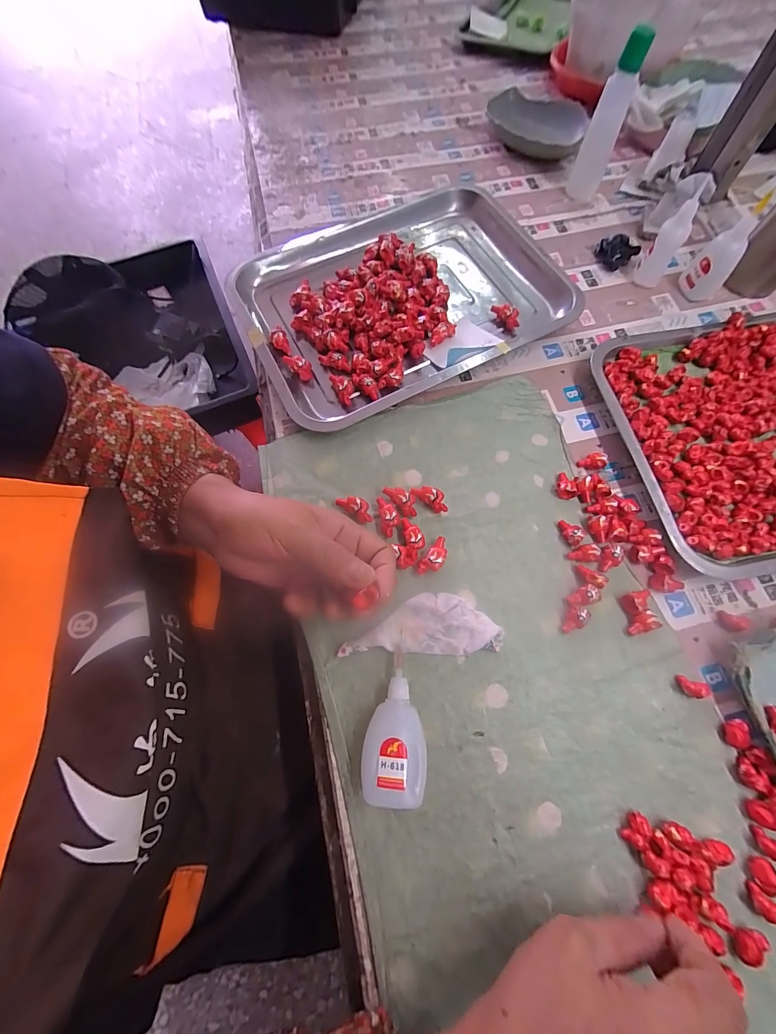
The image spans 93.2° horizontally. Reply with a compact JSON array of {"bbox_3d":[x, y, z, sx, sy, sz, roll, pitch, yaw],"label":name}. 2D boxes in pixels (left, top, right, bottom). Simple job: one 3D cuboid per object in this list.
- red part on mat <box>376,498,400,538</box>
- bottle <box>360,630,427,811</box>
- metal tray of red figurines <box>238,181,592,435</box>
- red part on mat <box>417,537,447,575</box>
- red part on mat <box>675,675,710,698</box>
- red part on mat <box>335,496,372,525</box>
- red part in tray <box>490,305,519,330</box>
[{"bbox_3d":[0.001,0.000,0.339,0.018,0.012,0.037,-12,70,-2],"label":"red part on mat"},{"bbox_3d":[0.005,0.152,0.274,0.044,0.029,0.099,1,70,3],"label":"bottle"},{"bbox_3d":[0.018,-0.257,0.426,0.355,0.029,0.260,-27,71,-8],"label":"metal tray of red figurines"},{"bbox_3d":[0.042,0.037,0.325,0.018,0.012,0.037,39,76,14],"label":"red part on mat"},{"bbox_3d":[0.239,0.134,0.288,0.018,0.012,0.014,14,71,7],"label":"red part on mat"},{"bbox_3d":[-0.029,-0.008,0.343,0.037,0.015,0.018,34,75,13],"label":"red part on mat"},{"bbox_3d":[0.132,-0.228,0.414,0.035,0.015,0.018,38,76,14],"label":"red part in tray"}]

